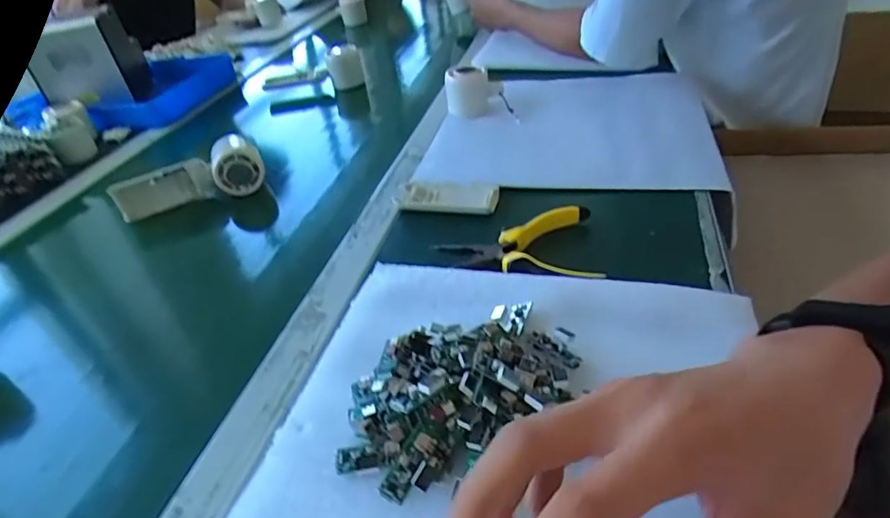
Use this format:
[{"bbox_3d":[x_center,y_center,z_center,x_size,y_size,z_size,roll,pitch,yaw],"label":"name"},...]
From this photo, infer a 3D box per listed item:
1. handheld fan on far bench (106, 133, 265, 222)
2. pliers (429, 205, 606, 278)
[{"bbox_3d":[-0.296,-0.092,0.606,0.155,0.049,0.063,-26,39,-22],"label":"handheld fan on far bench"},{"bbox_3d":[0.059,-0.011,0.450,0.136,0.017,0.098,-3,36,7],"label":"pliers"}]

